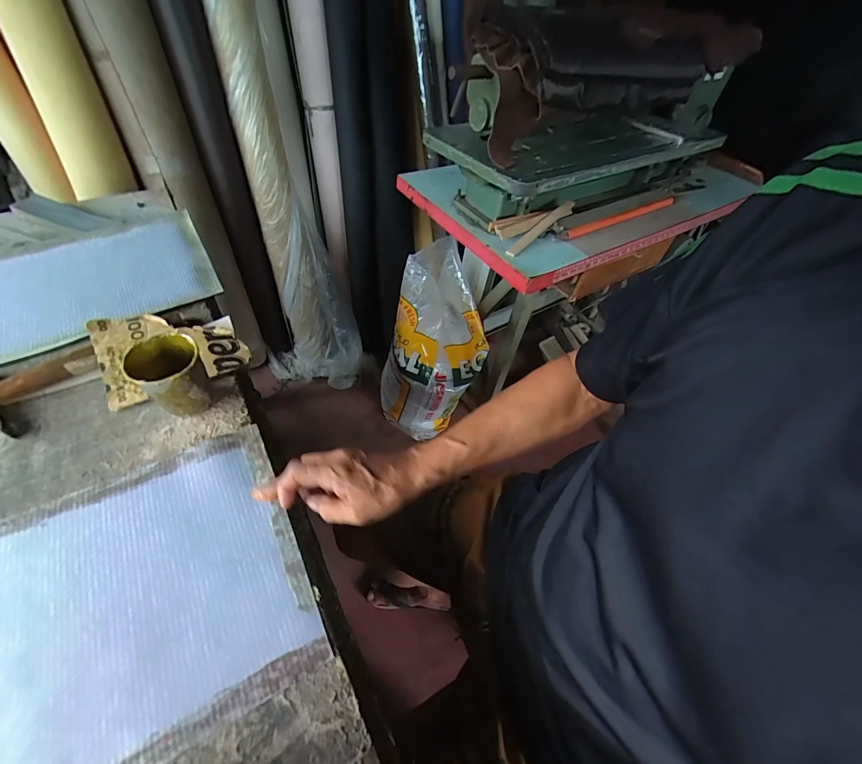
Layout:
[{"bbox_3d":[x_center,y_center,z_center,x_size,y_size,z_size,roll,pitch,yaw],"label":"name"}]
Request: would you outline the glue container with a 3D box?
[{"bbox_3d":[-0.284,-0.001,0.433,0.071,0.084,0.065,3,51,-4],"label":"glue container"}]

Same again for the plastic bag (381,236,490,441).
[{"bbox_3d":[0.008,-0.091,1.204,0.305,0.651,0.236,8,31,1],"label":"plastic bag"}]

